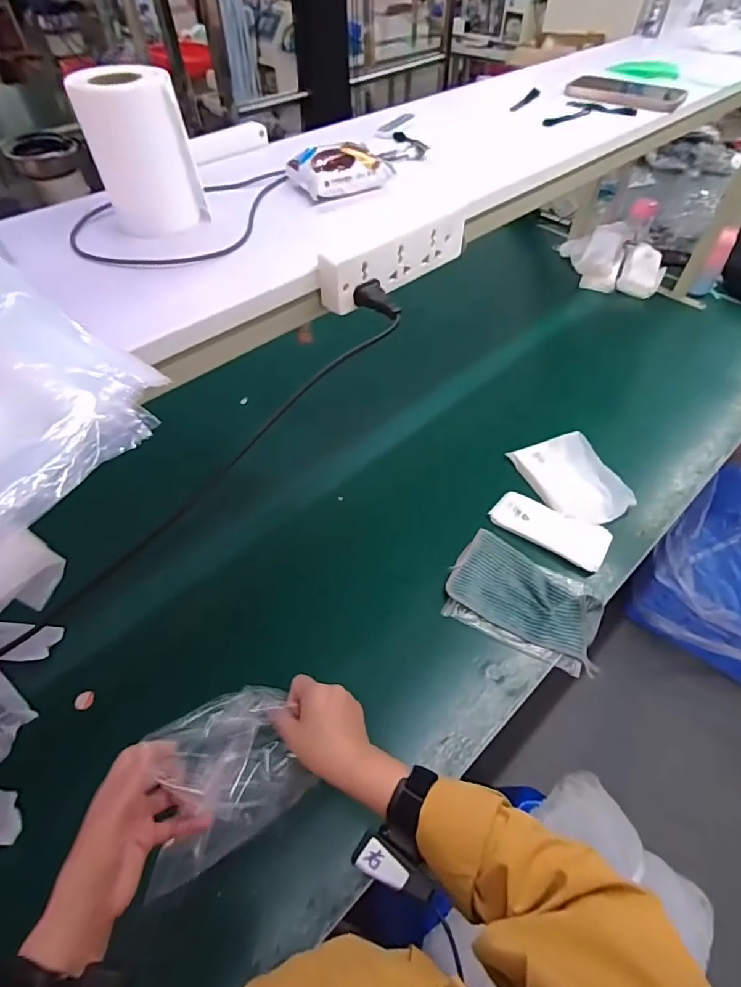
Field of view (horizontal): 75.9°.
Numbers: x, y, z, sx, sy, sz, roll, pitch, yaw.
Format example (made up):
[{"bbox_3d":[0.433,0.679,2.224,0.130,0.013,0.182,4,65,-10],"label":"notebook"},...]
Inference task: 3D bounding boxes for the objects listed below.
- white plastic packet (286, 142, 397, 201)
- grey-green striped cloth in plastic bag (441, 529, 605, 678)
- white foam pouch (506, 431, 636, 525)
[{"bbox_3d":[-0.036,-0.357,0.516,0.099,0.034,0.077,-27,57,-19],"label":"white plastic packet"},{"bbox_3d":[0.237,0.161,0.730,0.225,0.019,0.149,24,57,18],"label":"grey-green striped cloth in plastic bag"},{"bbox_3d":[0.376,-0.033,0.880,0.145,0.023,0.199,-21,55,-15],"label":"white foam pouch"}]

